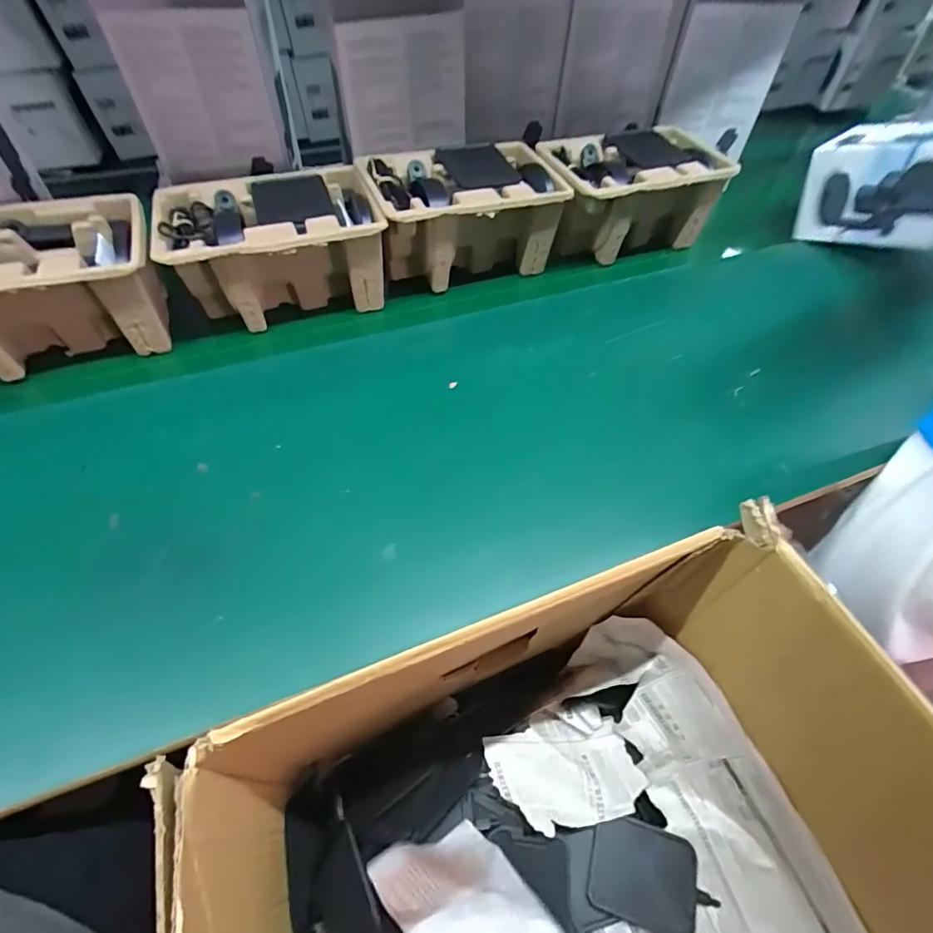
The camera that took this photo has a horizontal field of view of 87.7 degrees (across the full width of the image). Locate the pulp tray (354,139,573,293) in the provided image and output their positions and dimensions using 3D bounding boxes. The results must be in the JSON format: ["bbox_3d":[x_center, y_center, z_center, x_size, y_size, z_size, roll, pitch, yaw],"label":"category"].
[{"bbox_3d":[-0.006,-0.306,0.601,0.214,0.112,0.150,-12,54,-12],"label":"pulp tray"}]

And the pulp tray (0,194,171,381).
[{"bbox_3d":[-0.446,-0.176,0.493,0.240,0.107,0.153,-19,56,-16],"label":"pulp tray"}]

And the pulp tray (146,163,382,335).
[{"bbox_3d":[-0.212,-0.242,0.553,0.217,0.113,0.152,-15,55,-14],"label":"pulp tray"}]

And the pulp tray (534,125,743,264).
[{"bbox_3d":[0.207,-0.361,0.652,0.242,0.106,0.143,-17,55,-15],"label":"pulp tray"}]

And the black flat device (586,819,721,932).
[{"bbox_3d":[0.178,0.399,0.471,0.115,0.010,0.080,14,53,8],"label":"black flat device"}]

